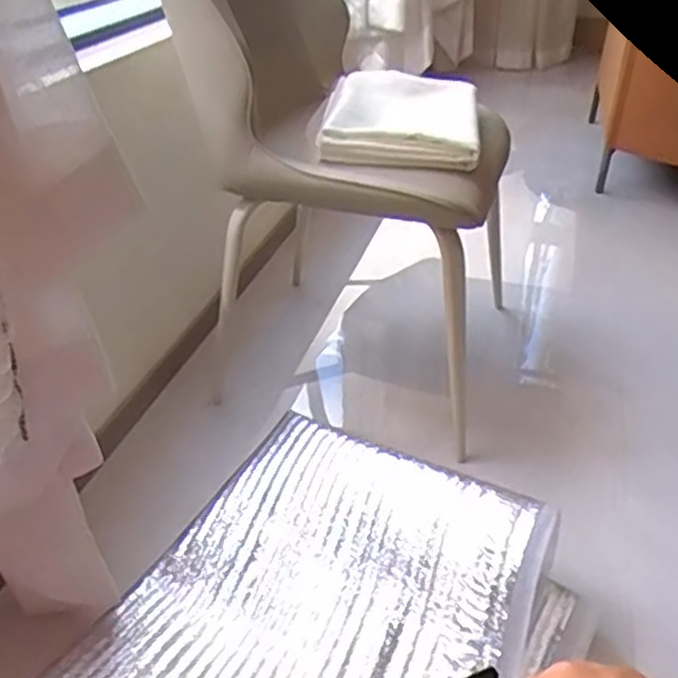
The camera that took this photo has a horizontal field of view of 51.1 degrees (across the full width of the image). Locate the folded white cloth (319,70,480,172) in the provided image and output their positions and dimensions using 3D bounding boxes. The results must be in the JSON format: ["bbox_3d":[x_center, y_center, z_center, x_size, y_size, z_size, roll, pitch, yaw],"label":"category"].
[{"bbox_3d":[0.106,-0.378,1.208,0.251,0.053,0.320,6,37,0],"label":"folded white cloth"}]

